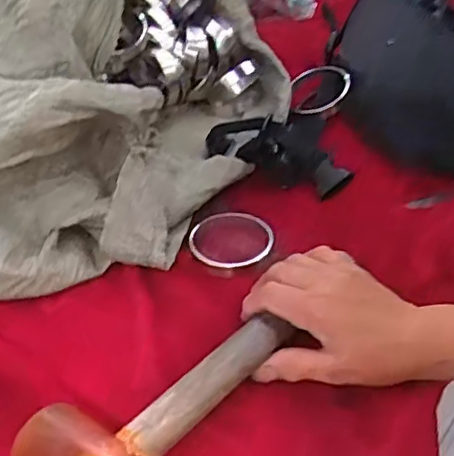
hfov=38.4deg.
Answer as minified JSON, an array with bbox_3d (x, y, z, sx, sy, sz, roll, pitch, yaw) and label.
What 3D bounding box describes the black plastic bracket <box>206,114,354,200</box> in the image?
[{"bbox_3d":[0.050,-0.072,0.629,0.143,0.059,0.055,22,45,6],"label":"black plastic bracket"}]

